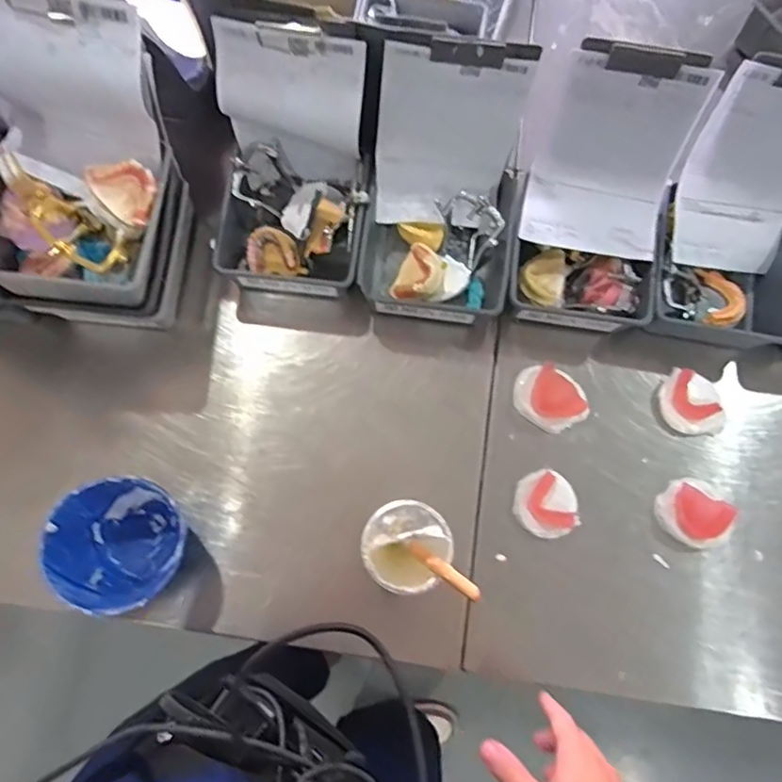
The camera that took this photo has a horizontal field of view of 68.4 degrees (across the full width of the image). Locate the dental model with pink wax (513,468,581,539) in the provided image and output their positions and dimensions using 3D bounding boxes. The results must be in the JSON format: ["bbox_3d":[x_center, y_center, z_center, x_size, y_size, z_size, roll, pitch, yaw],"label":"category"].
[{"bbox_3d":[0.173,0.128,0.643,0.067,0.022,0.072,0,77,-1],"label":"dental model with pink wax"}]

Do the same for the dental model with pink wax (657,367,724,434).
[{"bbox_3d":[0.346,0.016,0.658,0.079,0.013,0.071,40,79,8],"label":"dental model with pink wax"}]

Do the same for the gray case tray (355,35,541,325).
[{"bbox_3d":[0.056,-0.205,0.619,0.164,0.202,0.214,5,77,1],"label":"gray case tray"}]

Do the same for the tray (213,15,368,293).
[{"bbox_3d":[-0.110,-0.230,0.625,0.158,0.193,0.204,6,77,1],"label":"tray"}]

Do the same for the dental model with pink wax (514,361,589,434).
[{"bbox_3d":[0.184,0.008,0.662,0.084,0.029,0.069,40,79,7],"label":"dental model with pink wax"}]

